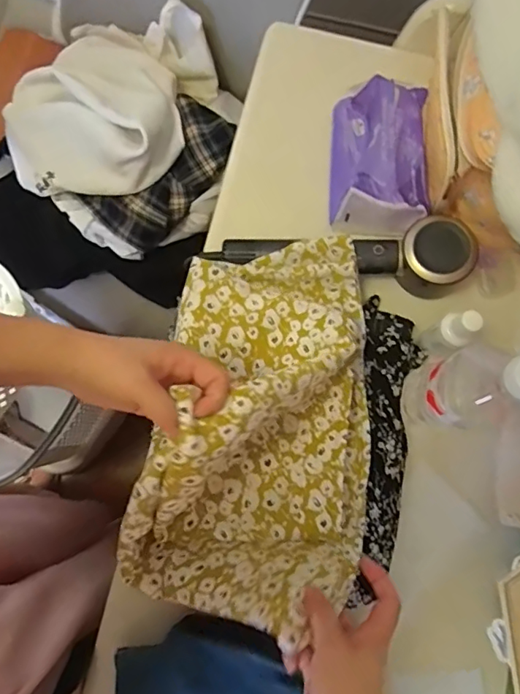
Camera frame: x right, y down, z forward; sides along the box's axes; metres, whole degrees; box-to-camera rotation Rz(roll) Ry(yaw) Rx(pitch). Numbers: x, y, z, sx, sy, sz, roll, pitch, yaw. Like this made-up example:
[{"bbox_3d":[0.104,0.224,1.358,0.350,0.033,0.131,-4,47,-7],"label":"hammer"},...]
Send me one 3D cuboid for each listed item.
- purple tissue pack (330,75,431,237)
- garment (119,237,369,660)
[{"bbox_3d":[0.132,-0.208,0.571,0.097,0.083,0.156,2,78,-1],"label":"purple tissue pack"},{"bbox_3d":[0.011,0.046,0.442,0.195,0.155,0.335,10,78,1],"label":"garment"}]

